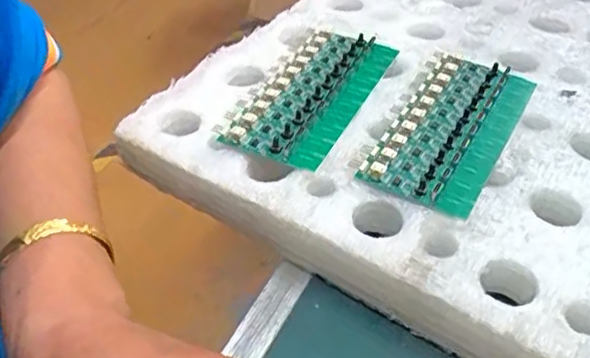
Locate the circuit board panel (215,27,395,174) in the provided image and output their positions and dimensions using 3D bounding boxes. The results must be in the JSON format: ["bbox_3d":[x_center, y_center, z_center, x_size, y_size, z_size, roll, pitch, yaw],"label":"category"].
[{"bbox_3d":[0.011,-0.055,0.404,0.065,0.011,0.135,18,45,20],"label":"circuit board panel"}]

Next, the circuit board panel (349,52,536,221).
[{"bbox_3d":[0.090,-0.032,0.374,0.065,0.010,0.132,21,46,23],"label":"circuit board panel"}]

